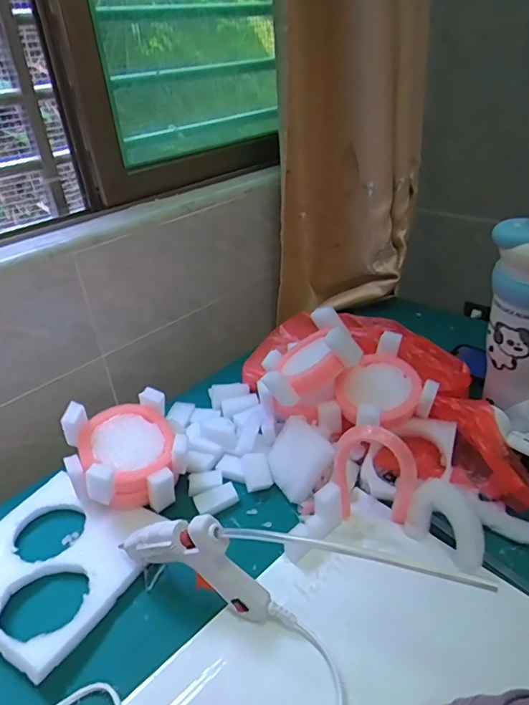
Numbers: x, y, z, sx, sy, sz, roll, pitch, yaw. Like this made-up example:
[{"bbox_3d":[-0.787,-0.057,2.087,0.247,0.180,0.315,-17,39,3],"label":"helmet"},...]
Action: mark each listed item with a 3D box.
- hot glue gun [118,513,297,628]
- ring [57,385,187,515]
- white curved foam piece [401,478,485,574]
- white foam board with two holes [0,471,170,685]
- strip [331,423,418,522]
[{"bbox_3d":[-0.054,0.186,0.439,0.158,0.100,0.024,10,35,22],"label":"hot glue gun"},{"bbox_3d":[-0.155,0.115,0.556,0.124,0.094,0.103,-21,35,-23],"label":"ring"},{"bbox_3d":[0.177,0.163,0.481,0.076,0.068,0.029,21,40,36],"label":"white curved foam piece"},{"bbox_3d":[-0.218,0.206,0.509,0.185,0.017,0.176,14,37,28],"label":"white foam board with two holes"},{"bbox_3d":[0.107,0.123,0.484,0.076,0.130,0.016,2,32,12],"label":"strip"}]

